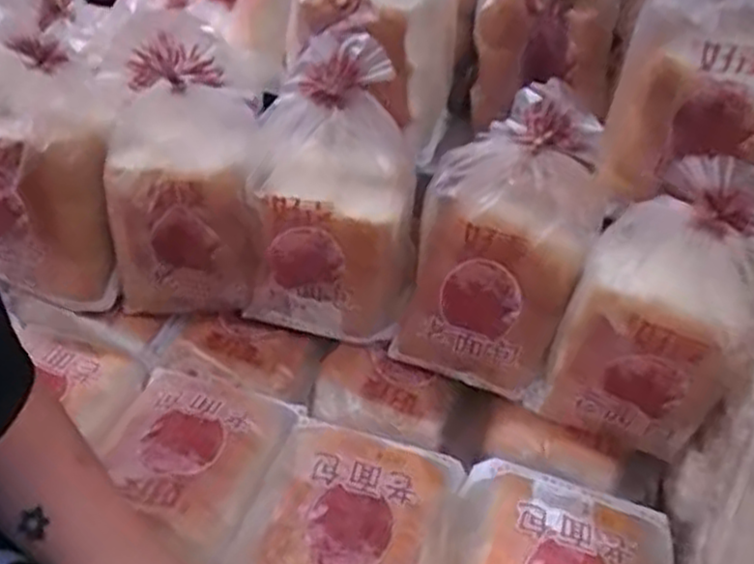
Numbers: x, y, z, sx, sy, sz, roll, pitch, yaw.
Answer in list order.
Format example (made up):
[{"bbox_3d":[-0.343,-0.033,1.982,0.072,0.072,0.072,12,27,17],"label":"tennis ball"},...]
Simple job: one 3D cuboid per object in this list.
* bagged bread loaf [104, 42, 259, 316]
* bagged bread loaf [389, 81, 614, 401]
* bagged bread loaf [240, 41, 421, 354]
[{"bbox_3d":[-0.171,-0.079,0.681,0.124,0.230,0.106,-1,36,-7],"label":"bagged bread loaf"},{"bbox_3d":[0.111,-0.026,0.668,0.133,0.253,0.121,20,39,21],"label":"bagged bread loaf"},{"bbox_3d":[-0.036,-0.070,0.681,0.142,0.246,0.107,7,36,4],"label":"bagged bread loaf"}]

